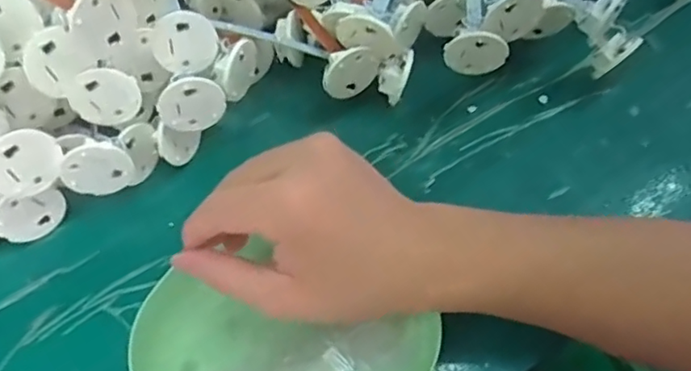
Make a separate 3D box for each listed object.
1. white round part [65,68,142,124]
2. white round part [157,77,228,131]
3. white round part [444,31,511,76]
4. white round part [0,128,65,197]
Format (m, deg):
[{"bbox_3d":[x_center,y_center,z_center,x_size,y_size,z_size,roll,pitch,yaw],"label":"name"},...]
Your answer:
[{"bbox_3d":[-0.139,-0.051,0.344,0.038,0.036,0.004,-13,43,-6],"label":"white round part"},{"bbox_3d":[-0.090,-0.048,0.350,0.038,0.031,0.011,-21,61,-13],"label":"white round part"},{"bbox_3d":[0.081,-0.083,0.371,0.038,0.036,0.006,13,59,8],"label":"white round part"},{"bbox_3d":[-0.172,-0.012,0.319,0.037,0.036,0.004,-28,39,-25],"label":"white round part"}]

